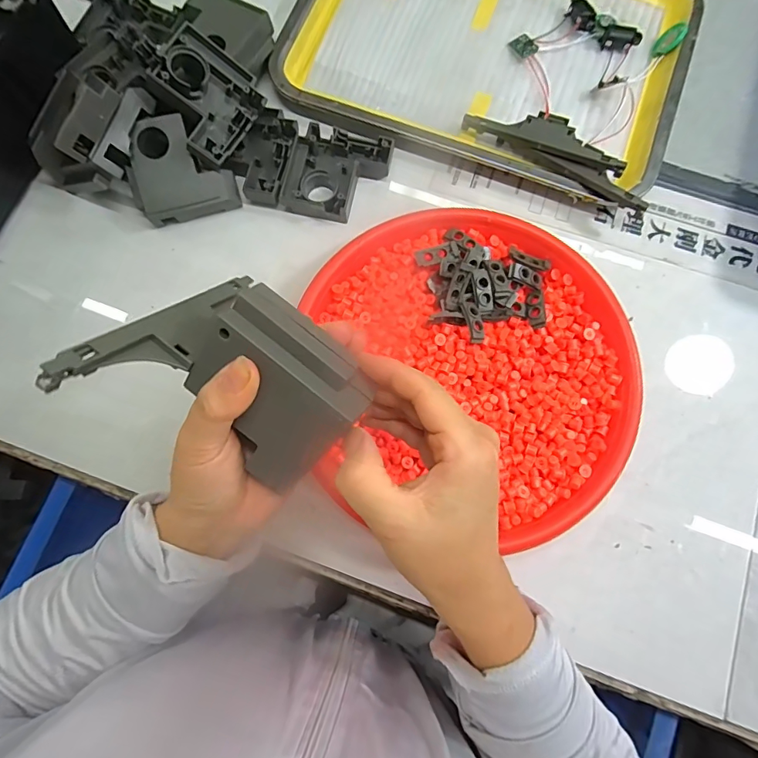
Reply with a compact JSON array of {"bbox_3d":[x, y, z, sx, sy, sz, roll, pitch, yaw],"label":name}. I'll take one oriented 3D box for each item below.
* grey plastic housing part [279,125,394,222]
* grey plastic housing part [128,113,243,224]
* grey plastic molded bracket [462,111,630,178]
[{"bbox_3d":[-0.037,-0.173,0.380,0.079,0.019,0.079,18,79,4],"label":"grey plastic housing part"},{"bbox_3d":[-0.165,-0.171,0.367,0.072,0.024,0.078,-23,102,-2],"label":"grey plastic housing part"},{"bbox_3d":[0.143,-0.209,0.380,0.135,0.026,0.037,25,80,5],"label":"grey plastic molded bracket"}]

